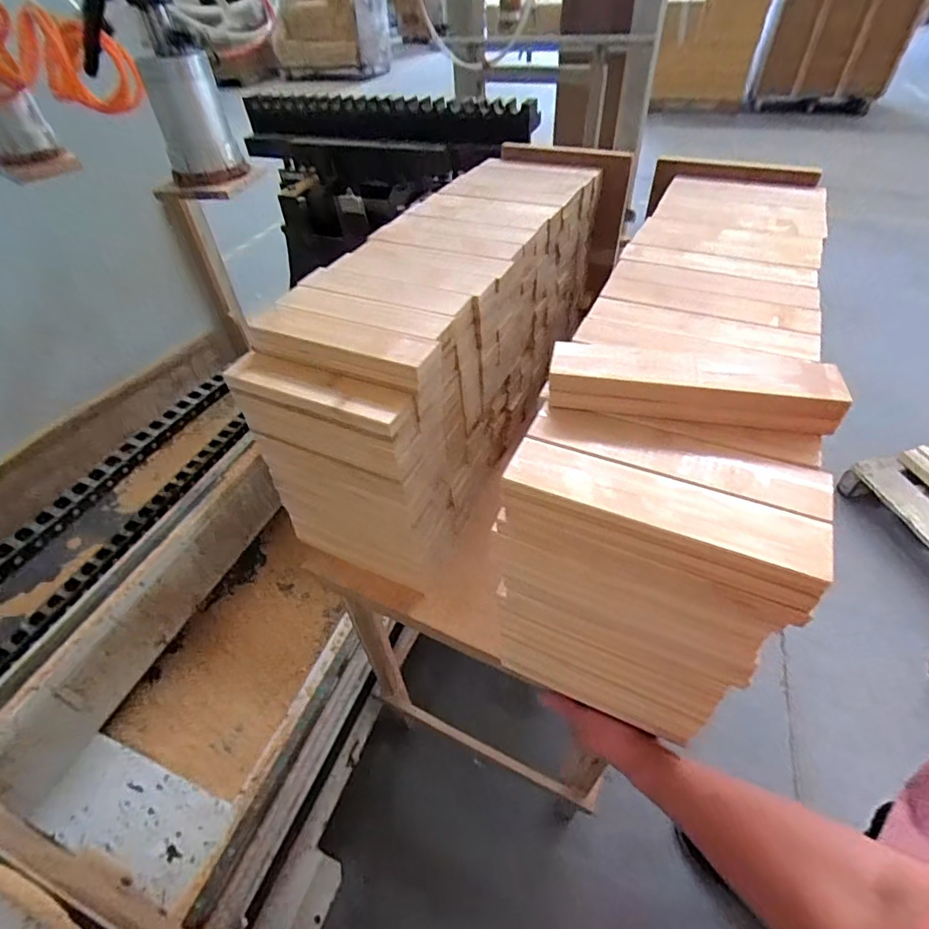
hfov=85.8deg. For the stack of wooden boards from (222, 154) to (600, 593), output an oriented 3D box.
[{"bbox_3d":[-0.009,-0.165,0.670,0.193,0.274,0.556,17,50,19],"label":"stack of wooden boards"}]

